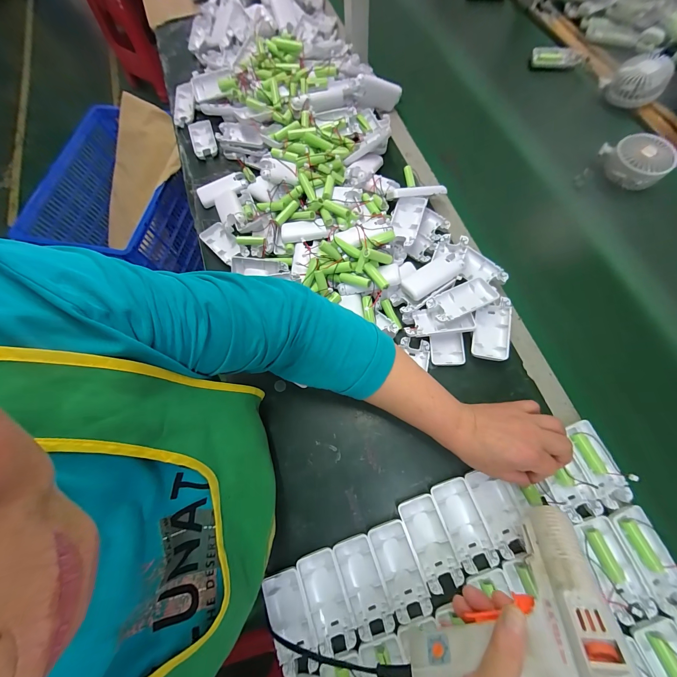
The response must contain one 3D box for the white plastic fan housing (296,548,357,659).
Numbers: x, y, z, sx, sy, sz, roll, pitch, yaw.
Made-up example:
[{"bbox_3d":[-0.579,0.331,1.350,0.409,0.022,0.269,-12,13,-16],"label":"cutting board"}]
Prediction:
[{"bbox_3d":[-0.014,0.297,0.332,0.043,0.012,0.092,-21,71,-2],"label":"white plastic fan housing"}]

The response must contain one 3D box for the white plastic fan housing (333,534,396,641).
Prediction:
[{"bbox_3d":[0.028,0.284,0.335,0.044,0.011,0.093,-20,71,-2],"label":"white plastic fan housing"}]

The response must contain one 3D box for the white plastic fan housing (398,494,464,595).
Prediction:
[{"bbox_3d":[0.108,0.239,0.345,0.043,0.013,0.092,-21,71,-2],"label":"white plastic fan housing"}]

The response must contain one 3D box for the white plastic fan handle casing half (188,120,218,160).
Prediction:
[{"bbox_3d":[-0.276,-0.406,0.593,0.047,0.019,0.093,-20,71,-2],"label":"white plastic fan handle casing half"}]

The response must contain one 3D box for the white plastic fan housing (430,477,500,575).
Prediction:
[{"bbox_3d":[0.149,0.220,0.348,0.045,0.013,0.092,-20,71,-2],"label":"white plastic fan housing"}]

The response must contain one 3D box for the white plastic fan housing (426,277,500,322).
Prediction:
[{"bbox_3d":[0.176,-0.055,0.410,0.093,0.009,0.043,-25,71,-4],"label":"white plastic fan housing"}]

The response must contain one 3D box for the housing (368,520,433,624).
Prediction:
[{"bbox_3d":[0.071,0.270,0.342,0.045,0.011,0.093,-20,71,-2],"label":"housing"}]

